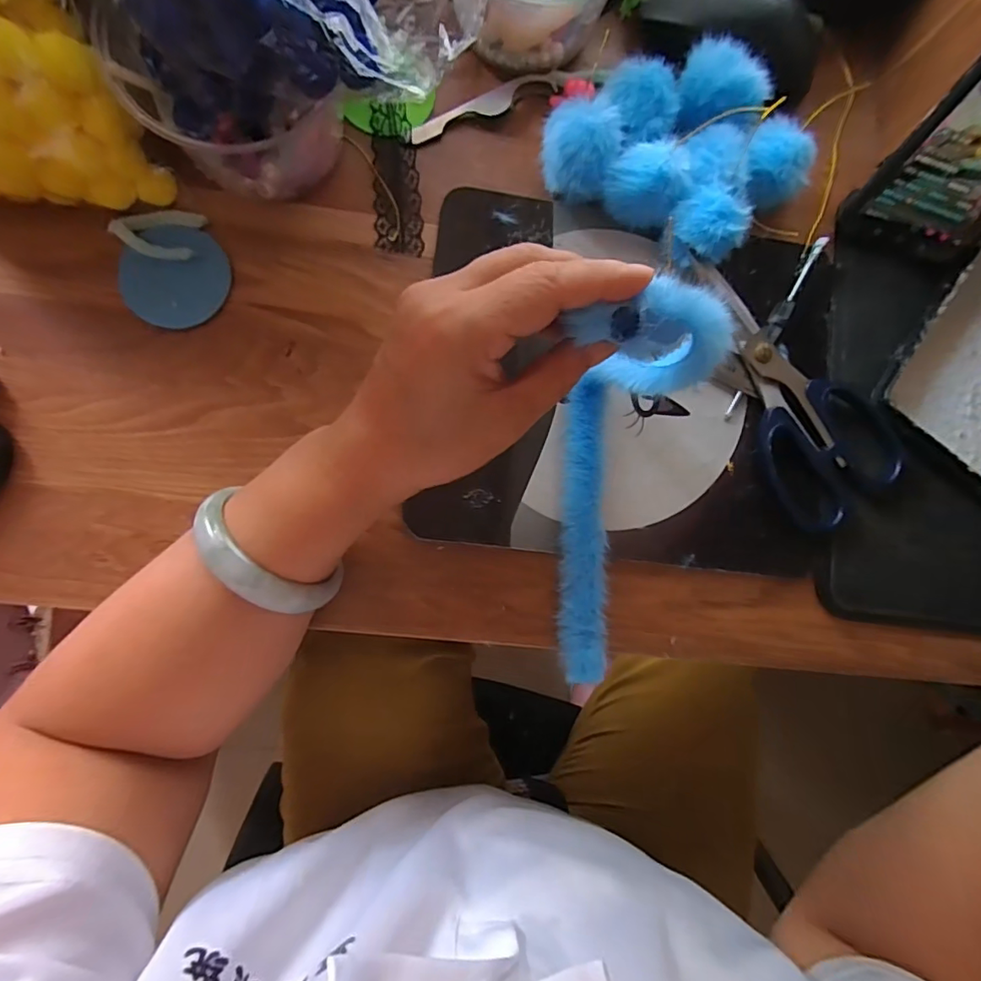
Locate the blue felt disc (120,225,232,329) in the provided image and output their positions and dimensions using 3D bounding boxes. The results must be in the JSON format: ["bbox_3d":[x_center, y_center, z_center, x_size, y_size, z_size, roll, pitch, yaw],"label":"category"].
[{"bbox_3d":[-0.173,-0.118,0.281,0.053,0.005,0.055,0,89,-9],"label":"blue felt disc"}]

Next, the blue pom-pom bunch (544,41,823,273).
[{"bbox_3d":[0.109,-0.195,0.299,0.125,0.035,0.120,0,86,-6],"label":"blue pom-pom bunch"}]

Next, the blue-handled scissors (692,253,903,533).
[{"bbox_3d":[0.175,-0.063,0.305,0.076,0.015,0.170,-30,89,-7],"label":"blue-handled scissors"}]

